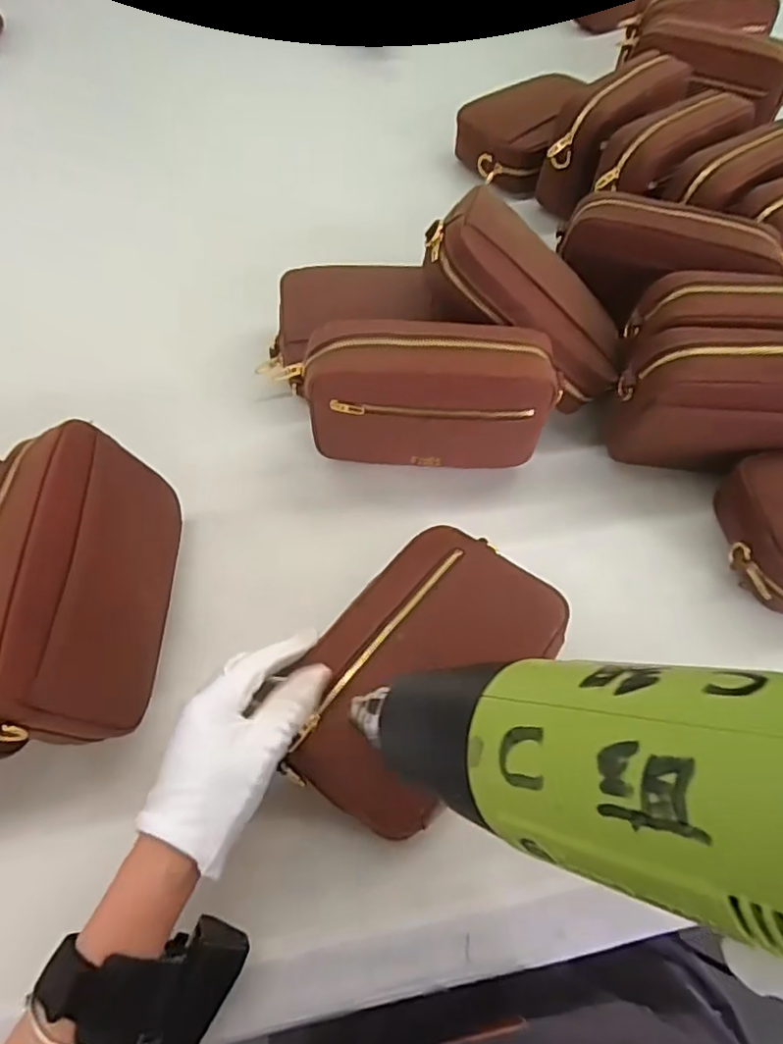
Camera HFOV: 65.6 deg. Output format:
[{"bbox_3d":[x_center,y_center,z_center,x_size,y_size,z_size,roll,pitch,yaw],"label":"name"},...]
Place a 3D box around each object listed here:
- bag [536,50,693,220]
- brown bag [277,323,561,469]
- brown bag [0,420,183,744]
[{"bbox_3d":[0.248,-0.418,0.671,0.172,0.123,0.082,-30,65,-19],"label":"bag"},{"bbox_3d":[0.027,-0.103,0.489,0.205,0.115,0.069,-1,60,-4],"label":"brown bag"},{"bbox_3d":[-0.211,0.044,0.397,0.065,0.137,0.196,-10,60,18],"label":"brown bag"}]

